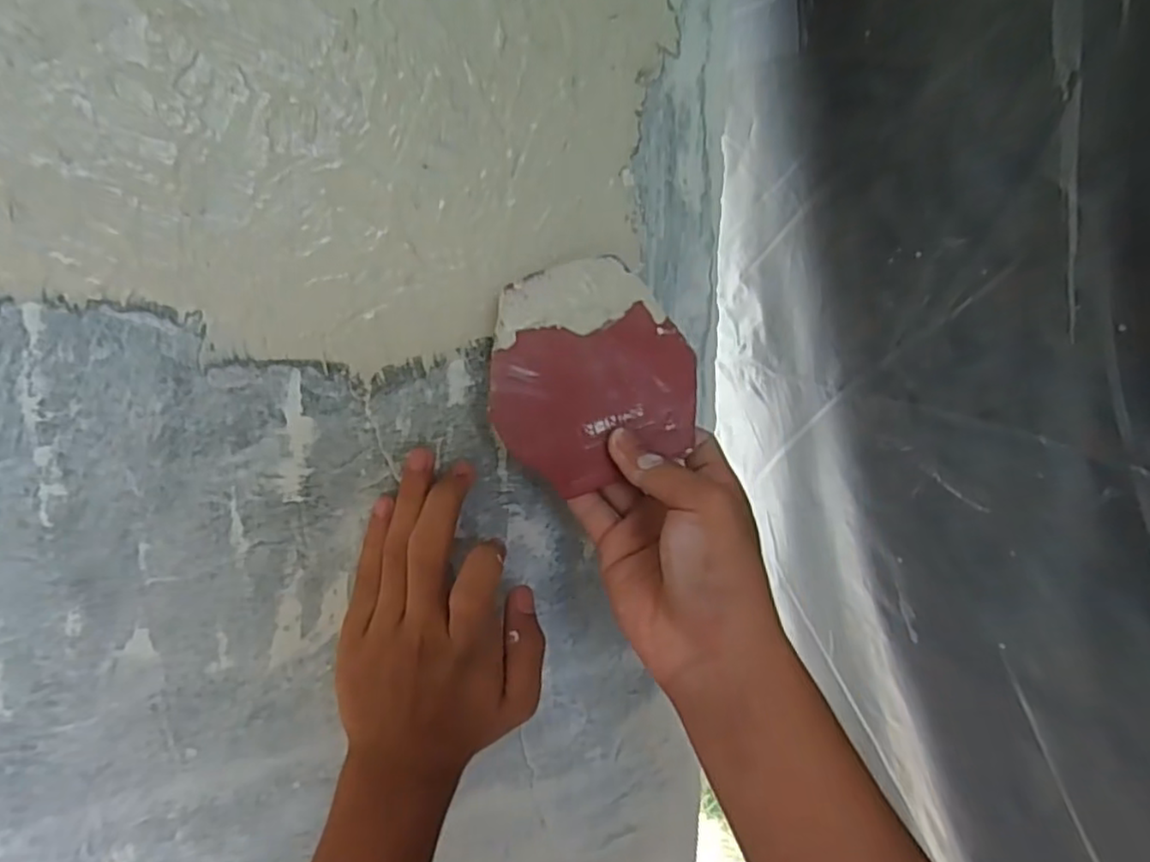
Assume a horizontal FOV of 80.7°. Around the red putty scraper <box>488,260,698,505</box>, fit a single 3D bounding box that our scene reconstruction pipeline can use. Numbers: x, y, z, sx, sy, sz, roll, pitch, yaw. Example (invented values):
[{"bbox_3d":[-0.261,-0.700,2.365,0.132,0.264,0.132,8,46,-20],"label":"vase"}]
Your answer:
[{"bbox_3d":[0.008,-0.027,0.314,0.096,0.098,0.004,-20,8,-14],"label":"red putty scraper"}]

